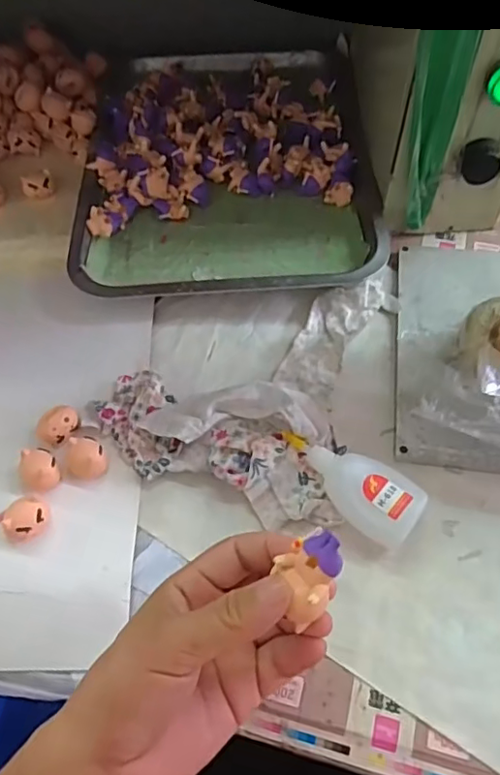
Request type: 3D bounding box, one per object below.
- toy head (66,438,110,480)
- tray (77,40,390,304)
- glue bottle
[{"bbox_3d":[-0.113,0.050,0.386,0.027,0.019,0.032,-35,67,-15],"label":"toy head"},{"bbox_3d":[-0.020,-0.226,0.526,0.257,0.034,0.346,-2,63,1],"label":"tray"},{"bbox_3d":[0.065,0.064,0.372,0.098,0.027,0.043,33,69,17],"label":"glue bottle"}]

